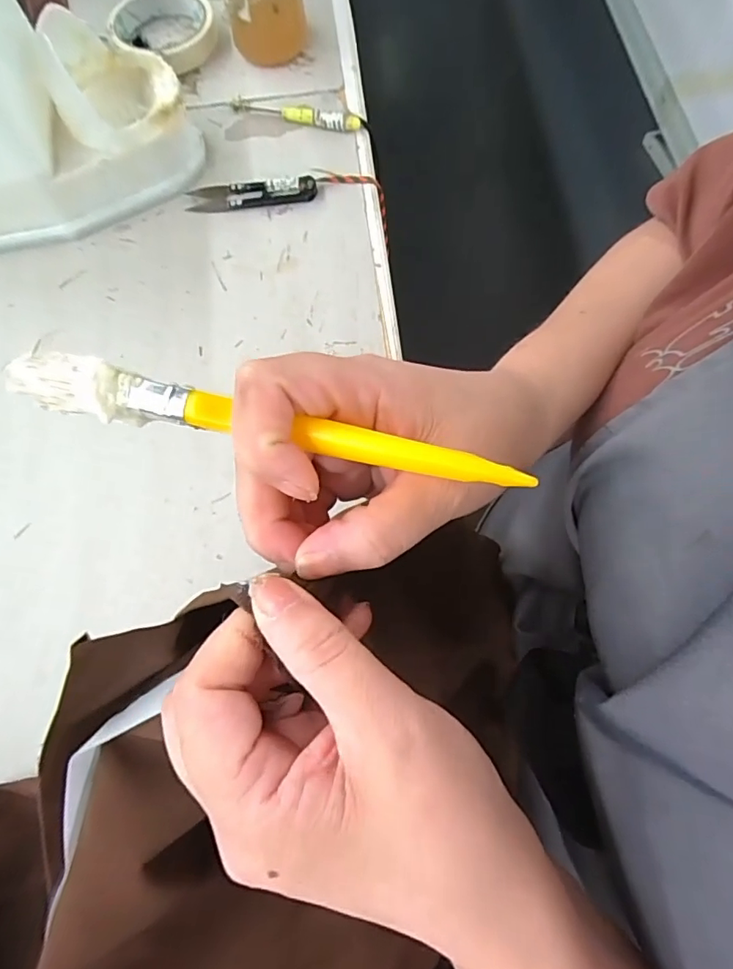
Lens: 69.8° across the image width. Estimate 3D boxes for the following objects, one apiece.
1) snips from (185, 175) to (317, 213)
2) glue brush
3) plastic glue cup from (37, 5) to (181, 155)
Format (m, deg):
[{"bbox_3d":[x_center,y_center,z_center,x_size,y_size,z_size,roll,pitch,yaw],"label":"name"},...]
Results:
[{"bbox_3d":[-0.091,-0.229,0.414,0.101,0.011,0.025,-3,72,1],"label":"snips"},{"bbox_3d":[-0.033,-0.020,0.168,0.168,0.009,0.016,11,73,2],"label":"glue brush"},{"bbox_3d":[-0.184,-0.291,0.372,0.081,0.061,0.083,-25,73,-8],"label":"plastic glue cup"}]

